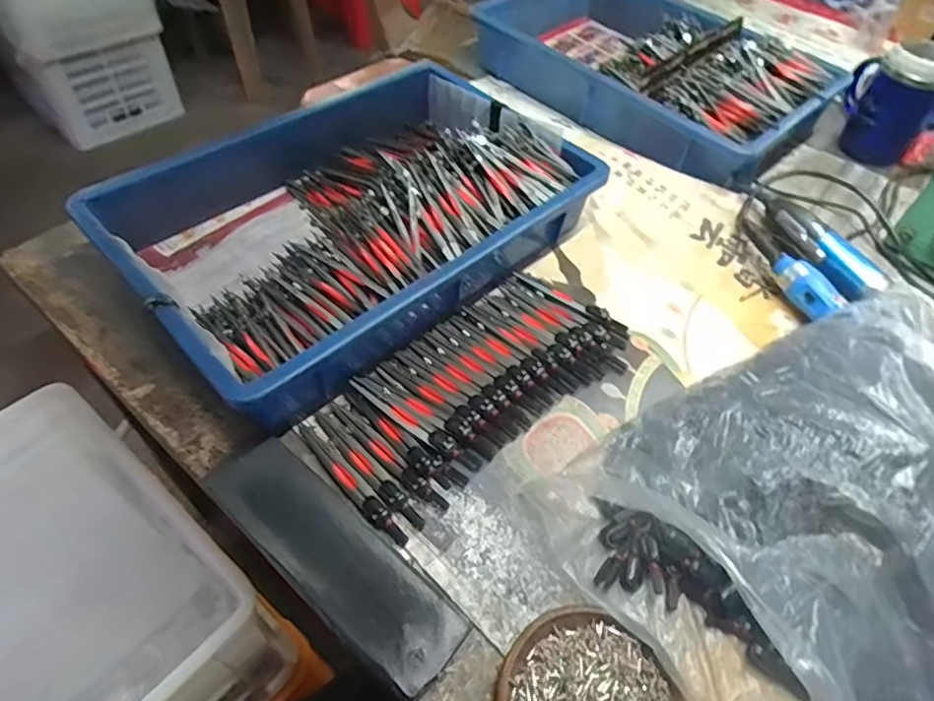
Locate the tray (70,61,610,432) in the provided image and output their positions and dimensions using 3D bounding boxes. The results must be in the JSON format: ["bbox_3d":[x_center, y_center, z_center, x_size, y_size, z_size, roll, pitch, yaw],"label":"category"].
[{"bbox_3d":[-0.102,-0.140,0.554,0.420,0.082,0.275,-37,63,-28],"label":"tray"}]

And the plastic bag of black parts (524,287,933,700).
[{"bbox_3d":[0.250,0.092,0.402,0.330,0.084,0.233,-27,59,-23],"label":"plastic bag of black parts"}]

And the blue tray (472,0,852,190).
[{"bbox_3d":[0.246,-0.391,0.773,0.297,0.091,0.426,-35,63,-27],"label":"blue tray"}]

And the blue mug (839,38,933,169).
[{"bbox_3d":[0.536,-0.322,0.722,0.105,0.127,0.082,33,57,19],"label":"blue mug"}]

